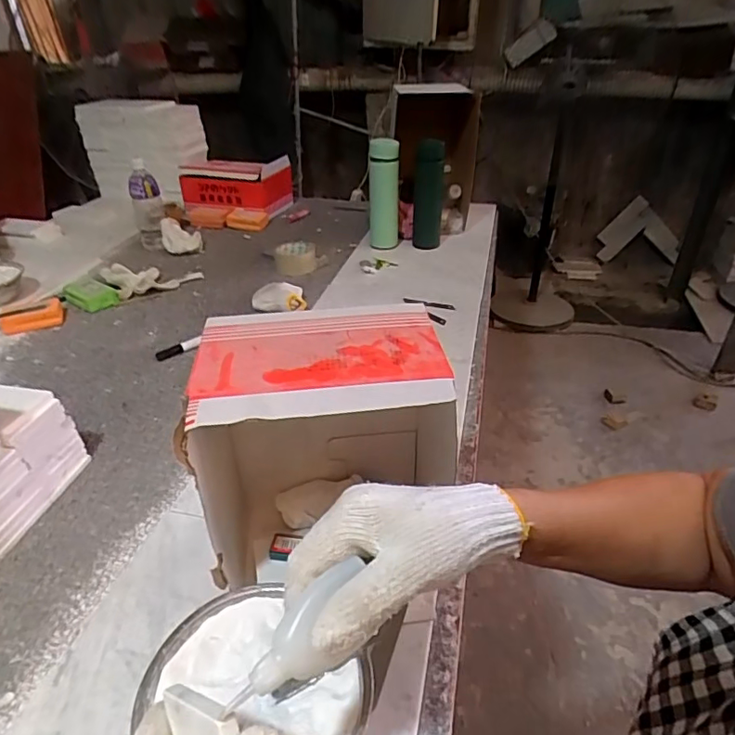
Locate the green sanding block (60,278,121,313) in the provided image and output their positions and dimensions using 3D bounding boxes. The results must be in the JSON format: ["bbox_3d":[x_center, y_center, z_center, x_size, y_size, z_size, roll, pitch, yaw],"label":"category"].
[{"bbox_3d":[-0.549,-0.144,1.038,0.116,0.030,0.070,21,40,30],"label":"green sanding block"}]

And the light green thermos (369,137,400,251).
[{"bbox_3d":[0.039,-0.398,1.187,0.068,0.230,0.069,-1,35,-1],"label":"light green thermos"}]

